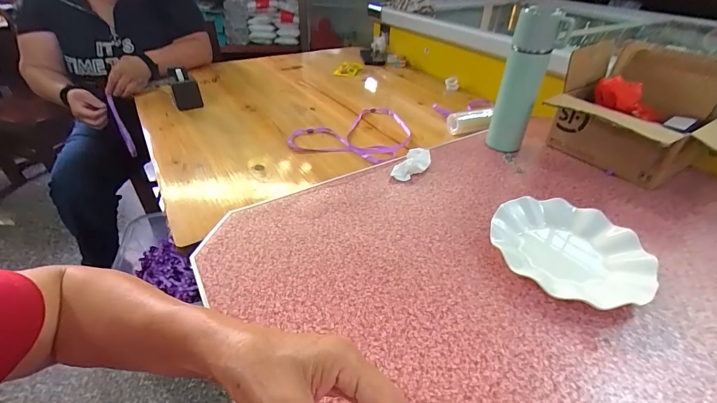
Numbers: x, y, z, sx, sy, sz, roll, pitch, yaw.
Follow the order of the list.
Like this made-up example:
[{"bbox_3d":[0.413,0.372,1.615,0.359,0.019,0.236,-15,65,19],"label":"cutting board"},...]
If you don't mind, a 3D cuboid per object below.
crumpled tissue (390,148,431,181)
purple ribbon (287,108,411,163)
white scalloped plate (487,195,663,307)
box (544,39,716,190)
[{"bbox_3d":[0.095,-0.065,0.607,0.043,0.027,0.084,23,44,26],"label":"crumpled tissue"},{"bbox_3d":[-0.005,-0.169,0.795,0.248,0.024,0.241,9,39,11],"label":"purple ribbon"},{"bbox_3d":[0.269,0.061,0.442,0.178,0.024,0.178,26,45,28],"label":"white scalloped plate"},{"bbox_3d":[0.482,-0.135,0.573,0.219,0.174,0.267,-26,45,-29],"label":"box"}]

